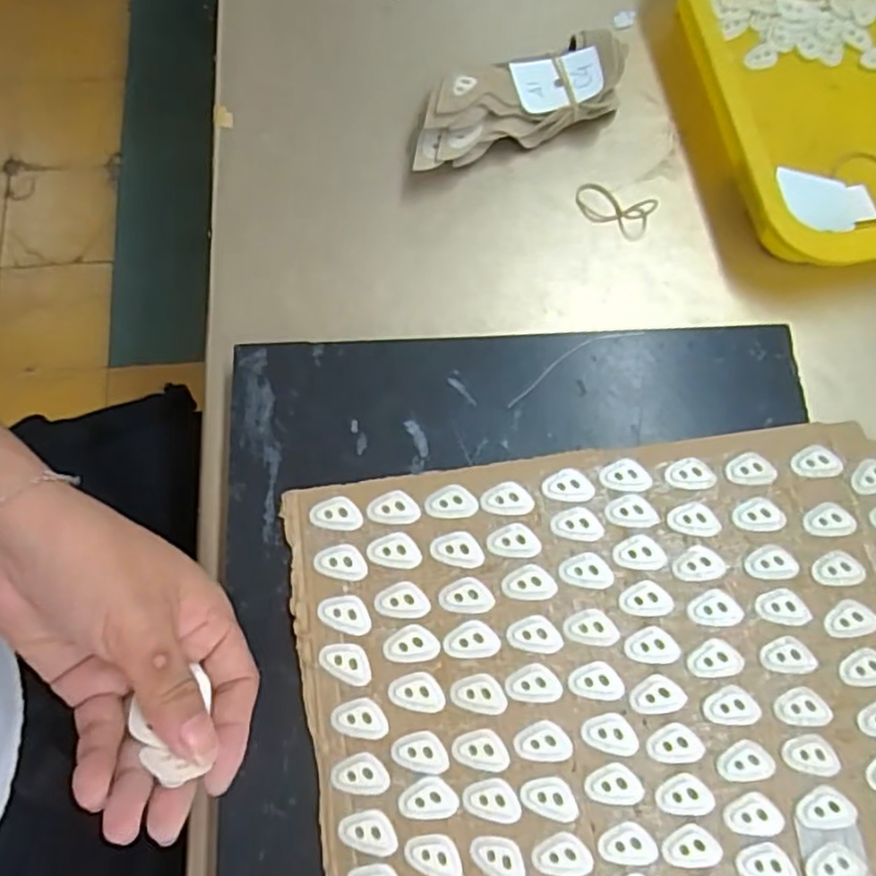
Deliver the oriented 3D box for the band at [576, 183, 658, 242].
[{"bbox_3d":[0.107,-0.142,0.423,0.047,0.007,0.027,27,75,7],"label":"band"}]

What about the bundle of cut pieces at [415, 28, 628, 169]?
[{"bbox_3d":[0.048,-0.209,0.424,0.148,0.041,0.052,-21,75,-7],"label":"bundle of cut pieces"}]

